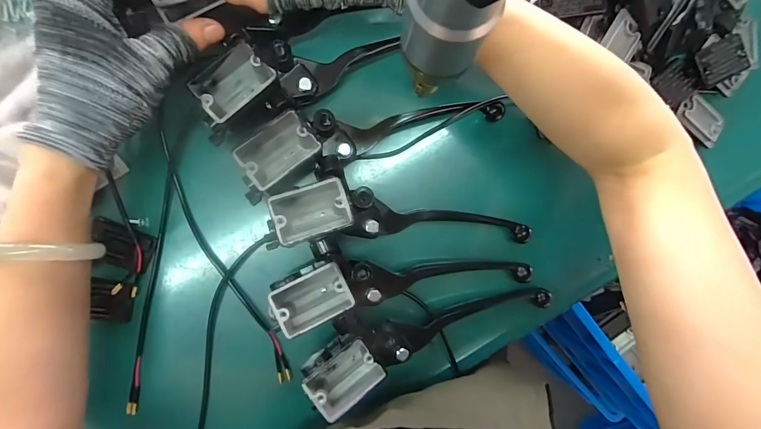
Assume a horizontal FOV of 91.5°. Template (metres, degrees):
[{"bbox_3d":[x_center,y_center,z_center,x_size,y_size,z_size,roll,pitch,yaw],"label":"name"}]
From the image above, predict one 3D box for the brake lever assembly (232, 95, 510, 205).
[{"bbox_3d":[0.002,-0.064,0.298,0.224,0.042,0.055,-17,95,-20],"label":"brake lever assembly"}]

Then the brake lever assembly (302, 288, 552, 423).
[{"bbox_3d":[0.048,0.097,0.298,0.216,0.062,0.050,-12,94,-7],"label":"brake lever assembly"}]

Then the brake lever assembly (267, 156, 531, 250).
[{"bbox_3d":[0.026,-0.008,0.288,0.211,0.053,0.062,0,93,-7],"label":"brake lever assembly"}]

